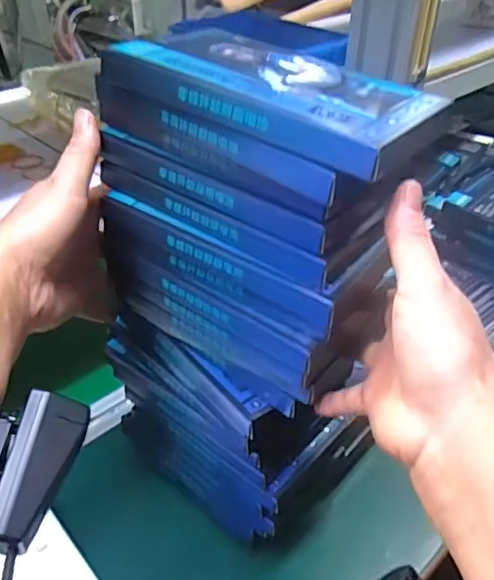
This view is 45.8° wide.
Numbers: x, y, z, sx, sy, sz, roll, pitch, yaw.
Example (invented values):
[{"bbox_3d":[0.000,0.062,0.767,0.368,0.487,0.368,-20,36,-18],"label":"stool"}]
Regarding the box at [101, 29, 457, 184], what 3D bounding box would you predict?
[{"bbox_3d":[0.018,-0.106,0.305,0.169,0.026,0.097,24,44,28],"label":"box"}]

